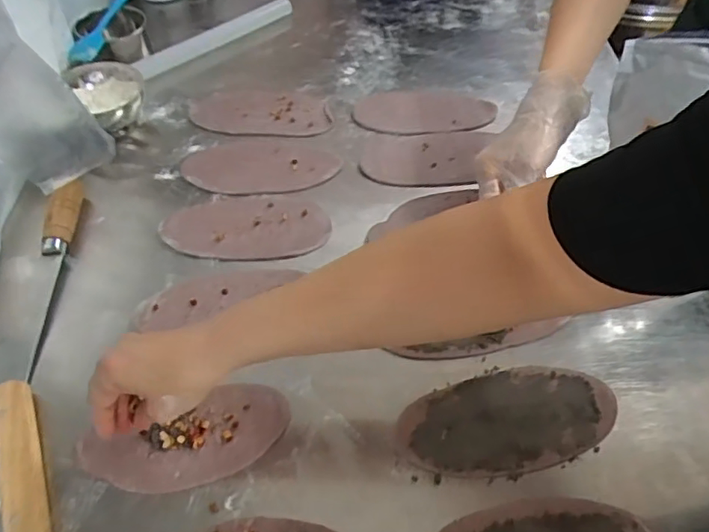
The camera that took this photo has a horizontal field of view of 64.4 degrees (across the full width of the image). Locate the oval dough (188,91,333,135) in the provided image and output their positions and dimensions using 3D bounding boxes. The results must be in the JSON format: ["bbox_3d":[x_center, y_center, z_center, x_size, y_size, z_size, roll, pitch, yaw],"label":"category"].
[{"bbox_3d":[-0.126,-0.206,0.755,0.183,0.009,0.082,-1,52,-3],"label":"oval dough"}]

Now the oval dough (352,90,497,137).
[{"bbox_3d":[0.096,-0.211,0.765,0.189,0.006,0.098,-10,53,-10],"label":"oval dough"}]

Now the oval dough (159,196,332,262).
[{"bbox_3d":[-0.119,-0.046,0.624,0.177,0.009,0.090,0,52,-2],"label":"oval dough"}]

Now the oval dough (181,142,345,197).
[{"bbox_3d":[-0.113,-0.121,0.685,0.183,0.008,0.094,-2,52,-3],"label":"oval dough"}]

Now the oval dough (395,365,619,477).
[{"bbox_3d":[0.135,0.134,0.492,0.192,0.009,0.089,-12,53,-11],"label":"oval dough"}]

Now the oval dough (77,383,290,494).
[{"bbox_3d":[-0.138,0.145,0.468,0.166,0.013,0.070,-14,53,-15],"label":"oval dough"}]

